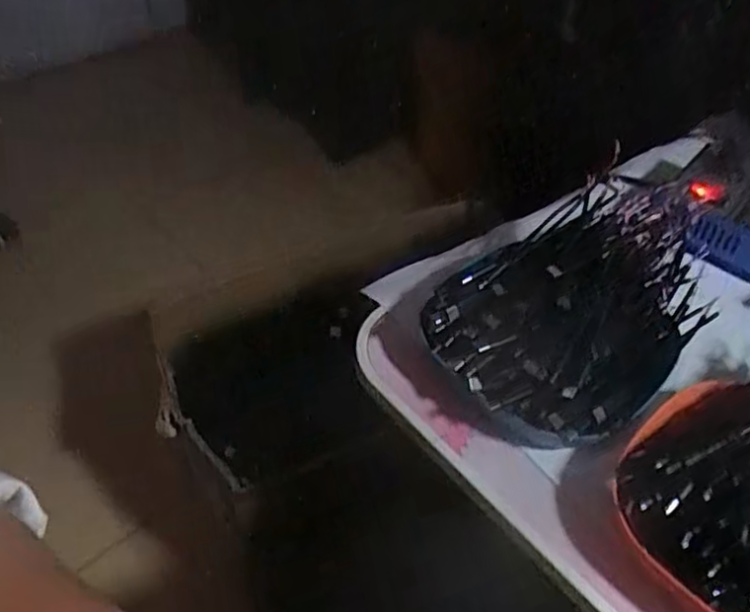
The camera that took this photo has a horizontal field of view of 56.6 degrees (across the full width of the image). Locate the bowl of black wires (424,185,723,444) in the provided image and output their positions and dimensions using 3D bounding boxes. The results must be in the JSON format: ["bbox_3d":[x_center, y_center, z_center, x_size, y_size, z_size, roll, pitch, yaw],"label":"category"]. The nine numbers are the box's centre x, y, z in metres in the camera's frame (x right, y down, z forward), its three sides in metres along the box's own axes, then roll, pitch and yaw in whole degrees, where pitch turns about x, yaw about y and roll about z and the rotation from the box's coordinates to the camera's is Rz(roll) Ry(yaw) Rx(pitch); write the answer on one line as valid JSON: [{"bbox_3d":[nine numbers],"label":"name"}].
[{"bbox_3d":[0.122,0.002,0.424,0.200,0.070,0.132,-32,55,-28],"label":"bowl of black wires"}]

